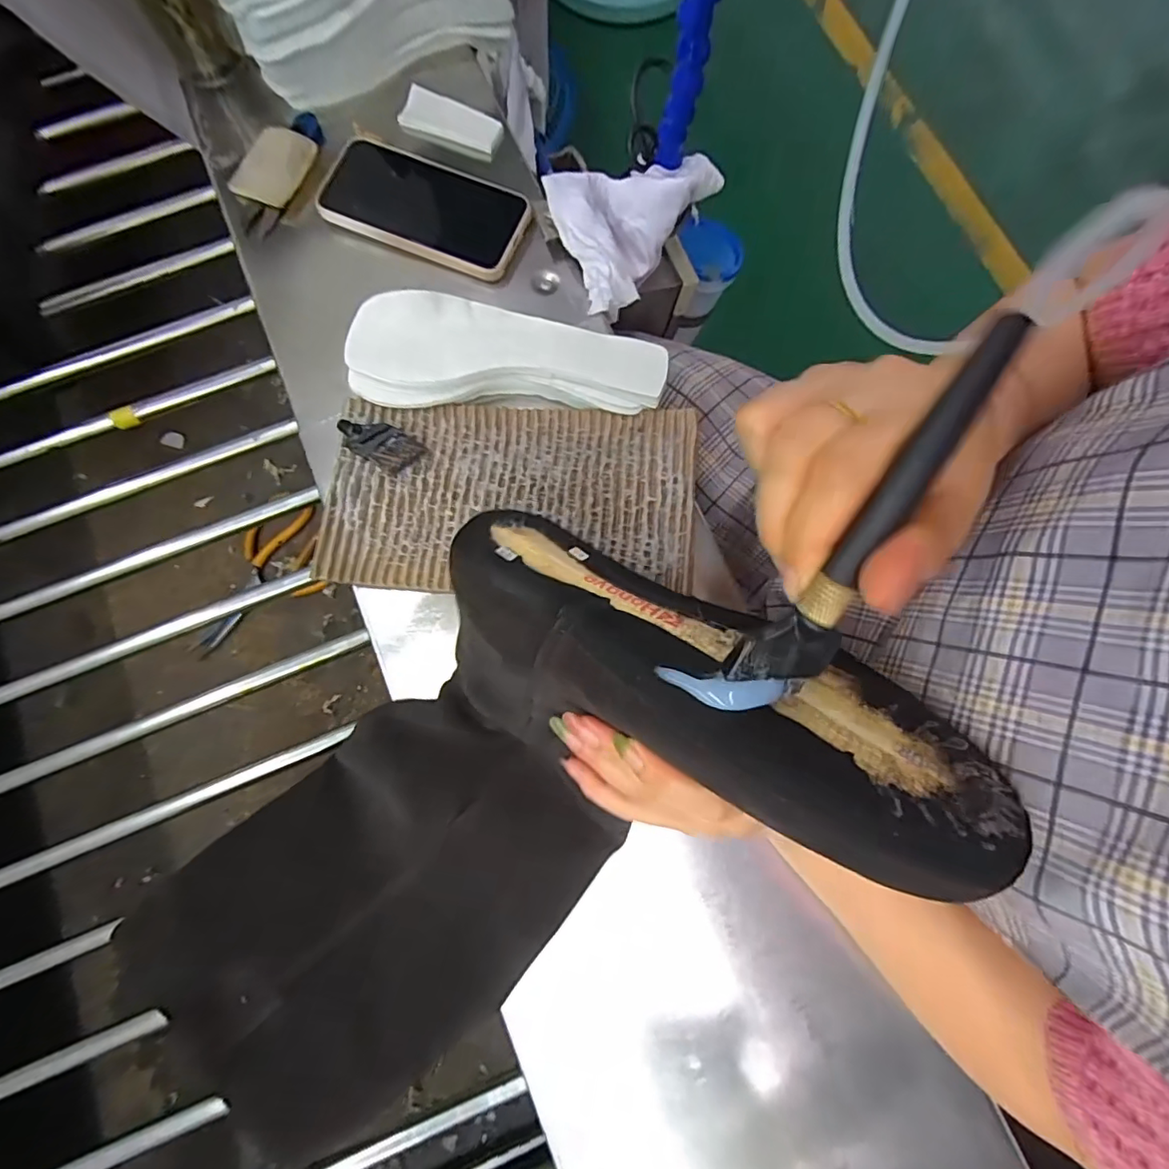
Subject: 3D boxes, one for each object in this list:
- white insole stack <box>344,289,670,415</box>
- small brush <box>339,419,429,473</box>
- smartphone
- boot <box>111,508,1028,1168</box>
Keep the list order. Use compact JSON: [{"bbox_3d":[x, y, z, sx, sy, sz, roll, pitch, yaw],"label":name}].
[{"bbox_3d":[-0.054,-0.164,0.391,0.218,0.033,0.070,2,79,1],"label":"white insole stack"},{"bbox_3d":[-0.144,-0.100,0.388,0.062,0.017,0.032,30,81,6],"label":"small brush"},{"bbox_3d":[-0.129,-0.303,0.437,0.161,0.018,0.078,23,80,5],"label":"smartphone"},{"bbox_3d":[-0.075,0.147,0.300,0.469,0.085,0.222,-42,80,23],"label":"boot"}]

